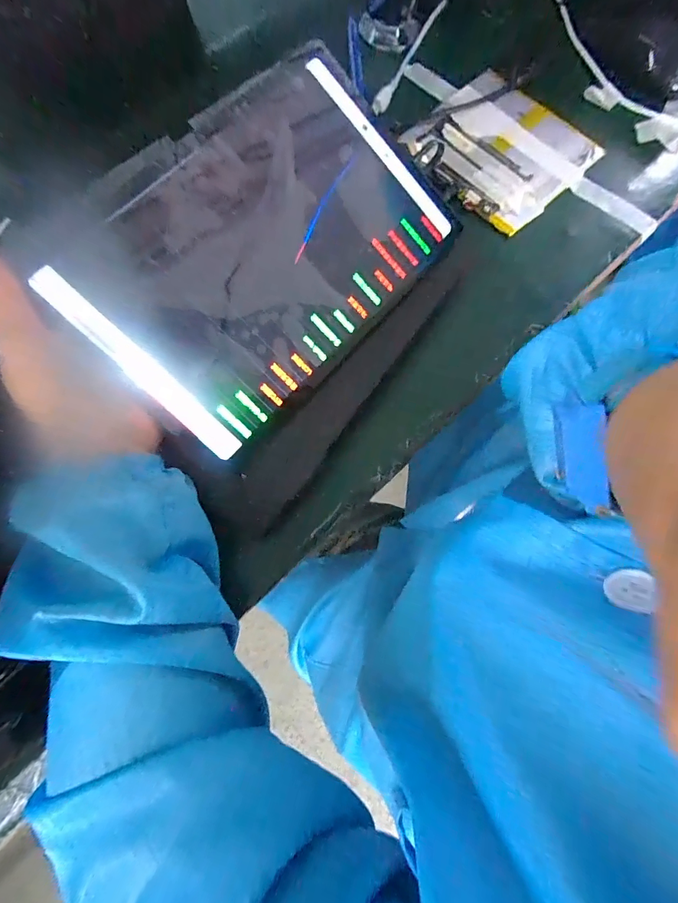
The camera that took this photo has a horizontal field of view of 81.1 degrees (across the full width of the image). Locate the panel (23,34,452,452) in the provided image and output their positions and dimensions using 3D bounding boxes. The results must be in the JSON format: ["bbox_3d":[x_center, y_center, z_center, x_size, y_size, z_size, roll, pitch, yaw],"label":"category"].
[{"bbox_3d":[-0.039,-0.125,0.242,0.142,0.006,0.228,45,77,-12],"label":"panel"}]

